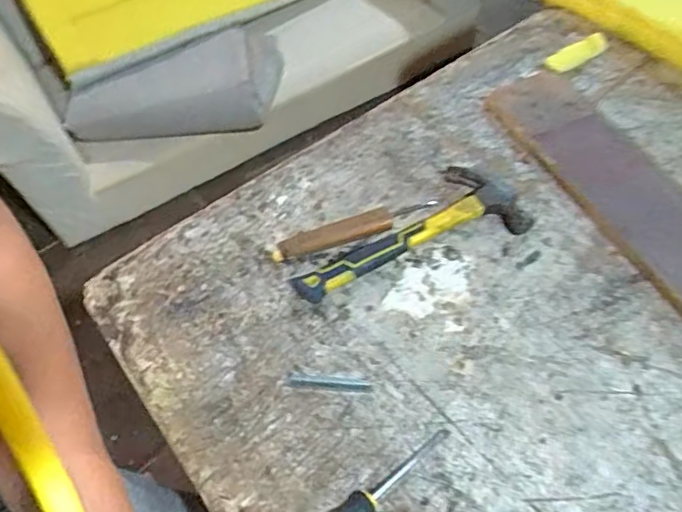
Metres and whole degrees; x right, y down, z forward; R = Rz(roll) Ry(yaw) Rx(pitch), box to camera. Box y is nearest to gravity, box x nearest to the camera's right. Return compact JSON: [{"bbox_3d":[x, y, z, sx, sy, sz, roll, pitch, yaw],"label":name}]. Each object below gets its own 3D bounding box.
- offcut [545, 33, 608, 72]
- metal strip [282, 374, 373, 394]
[{"bbox_3d":[0.347,-0.294,0.821,0.113,0.017,0.037,-34,62,-17],"label":"offcut"},{"bbox_3d":[-0.012,0.131,0.573,0.088,0.004,0.014,5,58,7],"label":"metal strip"}]

